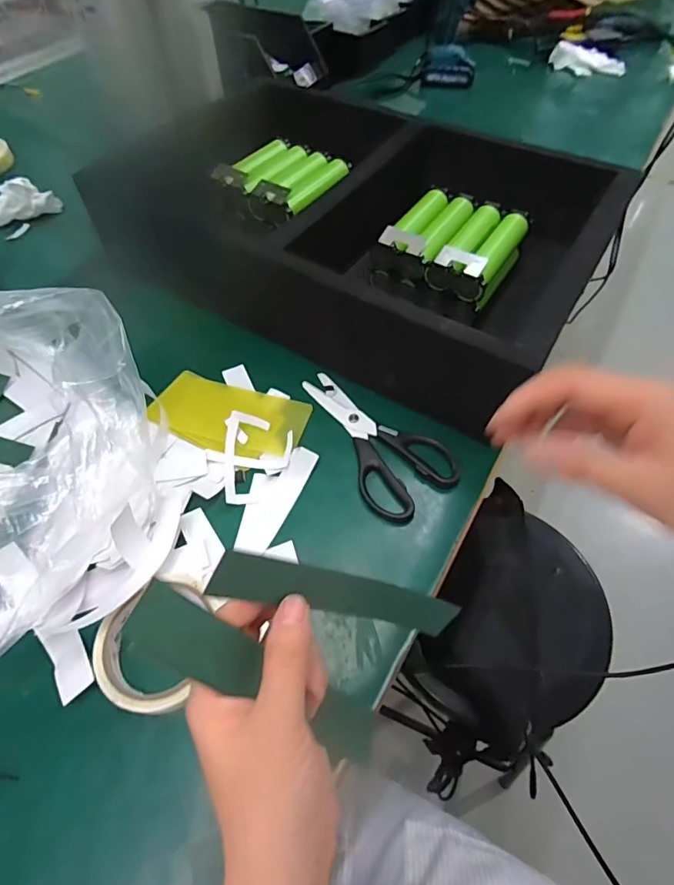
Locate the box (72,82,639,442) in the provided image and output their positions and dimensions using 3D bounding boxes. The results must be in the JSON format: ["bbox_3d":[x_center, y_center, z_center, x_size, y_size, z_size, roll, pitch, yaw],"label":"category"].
[{"bbox_3d":[0.002,-0.257,0.564,0.561,0.111,0.340,32,64,20],"label":"box"}]

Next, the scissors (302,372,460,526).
[{"bbox_3d":[0.039,-0.012,0.467,0.089,0.010,0.186,-24,59,-14],"label":"scissors"}]

